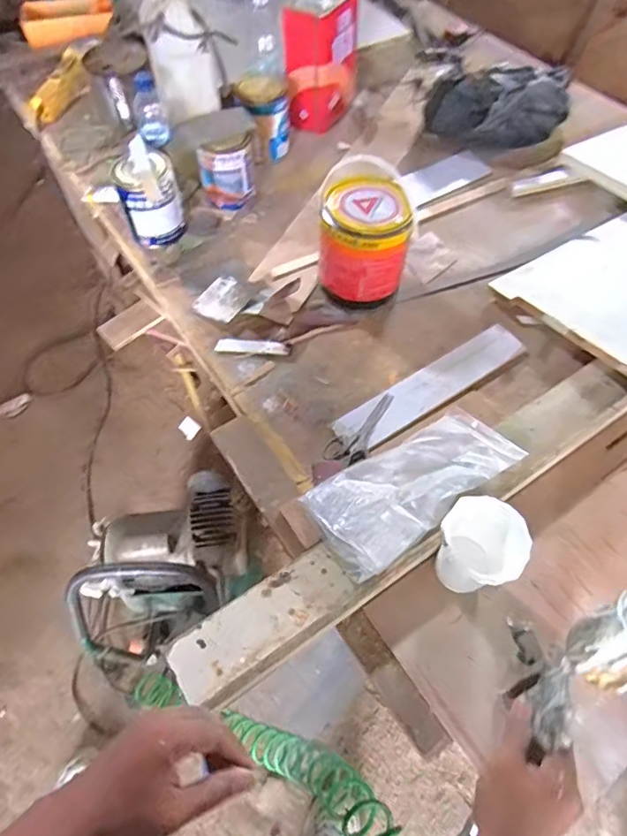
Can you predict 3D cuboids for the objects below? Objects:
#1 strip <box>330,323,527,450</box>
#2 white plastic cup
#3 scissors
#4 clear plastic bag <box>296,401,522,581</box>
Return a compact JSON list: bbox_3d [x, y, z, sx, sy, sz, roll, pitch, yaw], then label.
[{"bbox_3d":[0.193,-0.052,0.823,0.357,0.012,0.075,-31,62,-18],"label":"strip"},{"bbox_3d":[0.194,0.156,0.612,0.092,0.115,0.082,32,63,20],"label":"white plastic cup"},{"bbox_3d":[0.069,0.011,0.776,0.060,0.013,0.144,22,60,14],"label":"scissors"},{"bbox_3d":[0.133,0.086,0.692,0.283,0.034,0.129,-32,62,-18],"label":"clear plastic bag"}]

